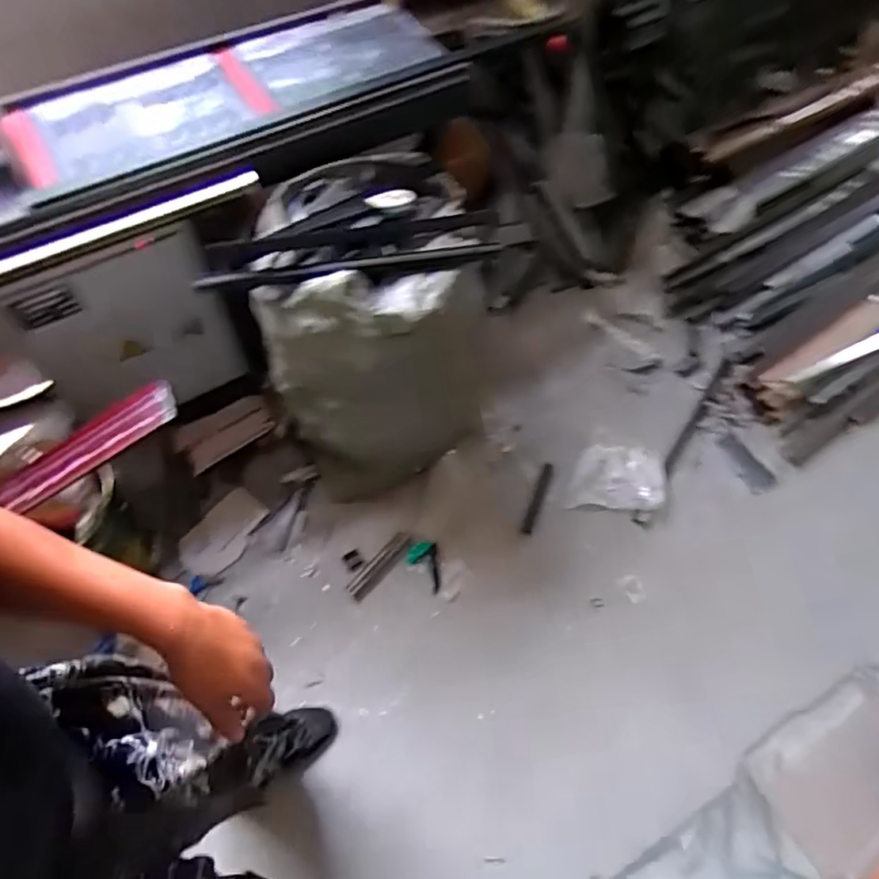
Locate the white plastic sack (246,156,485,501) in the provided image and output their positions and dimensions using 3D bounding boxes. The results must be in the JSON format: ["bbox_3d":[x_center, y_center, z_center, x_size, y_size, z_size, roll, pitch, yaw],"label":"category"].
[{"bbox_3d":[-0.160,-0.230,1.402,0.442,0.656,0.465,-6,61,-4],"label":"white plastic sack"}]

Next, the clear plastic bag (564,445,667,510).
[{"bbox_3d":[0.463,0.098,1.597,0.259,0.037,0.168,1,61,0],"label":"clear plastic bag"}]

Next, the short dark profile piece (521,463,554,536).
[{"bbox_3d":[0.251,0.151,1.554,0.028,0.026,0.198,20,63,10],"label":"short dark profile piece"}]

